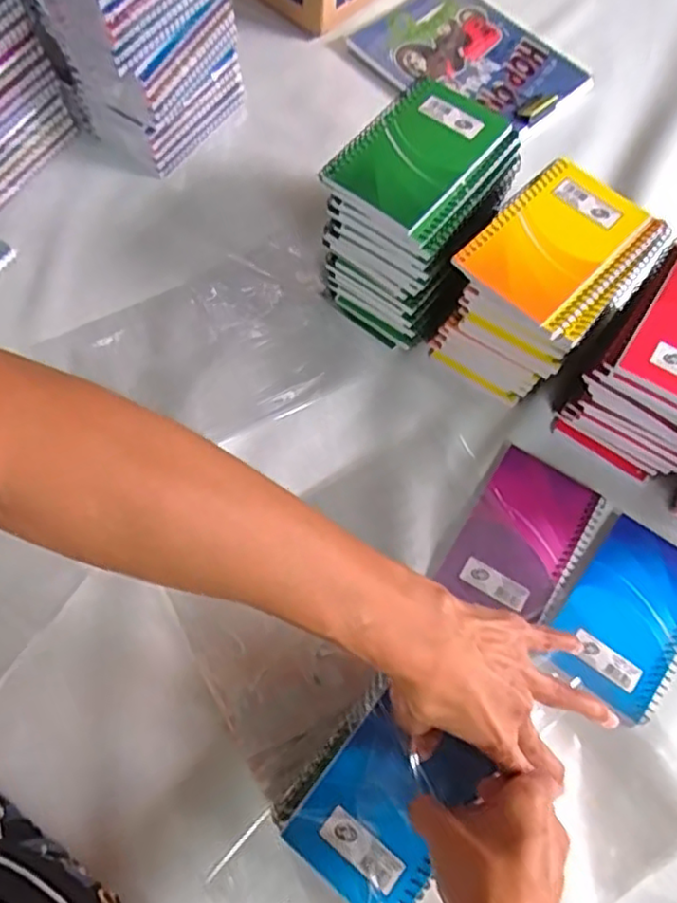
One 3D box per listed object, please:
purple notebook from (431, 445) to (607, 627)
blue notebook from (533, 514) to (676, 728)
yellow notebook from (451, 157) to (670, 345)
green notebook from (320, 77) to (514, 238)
[{"bbox_3d":[0.142,0.067,0.508,0.084,0.006,0.125,31,71,12],"label":"purple notebook"},{"bbox_3d":[0.215,0.120,0.486,0.088,0.009,0.136,37,72,14],"label":"blue notebook"},{"bbox_3d":[0.160,-0.147,0.479,0.097,0.017,0.133,42,73,16],"label":"yellow notebook"},{"bbox_3d":[0.060,-0.224,0.494,0.084,0.011,0.130,37,72,14],"label":"green notebook"}]

